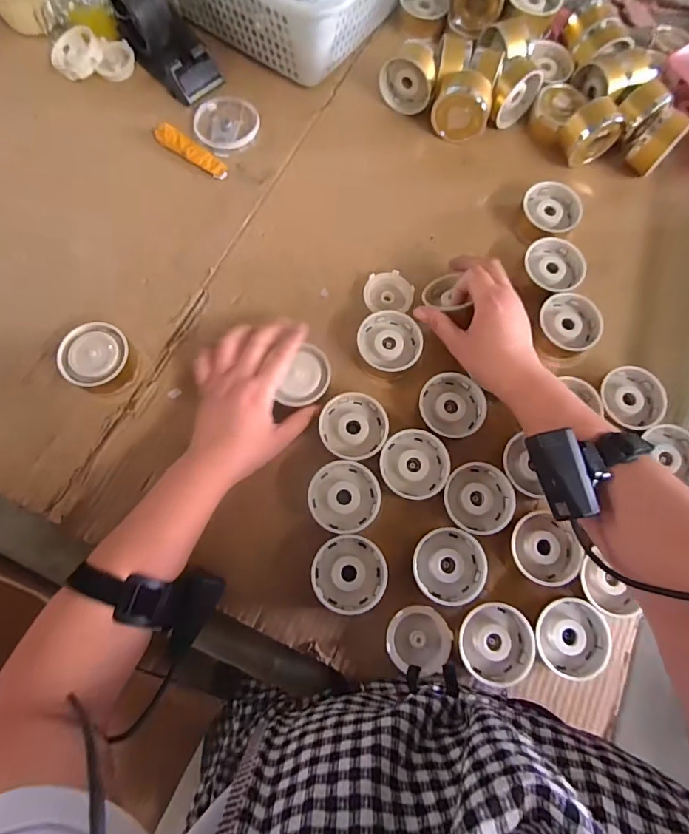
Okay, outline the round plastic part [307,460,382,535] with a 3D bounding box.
[{"bbox_3d":[0.000,0.077,0.443,0.066,0.017,0.066,1,74,-3],"label":"round plastic part"}]

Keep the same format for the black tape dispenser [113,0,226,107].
[{"bbox_3d":[-0.208,-0.451,0.553,0.069,0.063,0.140,-40,80,-12],"label":"black tape dispenser"}]

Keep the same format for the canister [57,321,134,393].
[{"bbox_3d":[-0.248,-0.060,0.464,0.063,0.034,0.065,1,74,-3],"label":"canister"}]

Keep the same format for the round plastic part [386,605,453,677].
[{"bbox_3d":[0.070,0.206,0.425,0.058,0.011,0.056,1,74,-3],"label":"round plastic part"}]

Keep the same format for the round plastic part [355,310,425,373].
[{"bbox_3d":[0.048,-0.080,0.495,0.066,0.023,0.064,1,74,-3],"label":"round plastic part"}]

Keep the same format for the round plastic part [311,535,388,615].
[{"bbox_3d":[0.005,0.146,0.428,0.066,0.023,0.067,1,74,-3],"label":"round plastic part"}]

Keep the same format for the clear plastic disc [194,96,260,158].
[{"bbox_3d":[-0.144,-0.360,0.562,0.075,0.006,0.074,1,74,-3],"label":"clear plastic disc"}]

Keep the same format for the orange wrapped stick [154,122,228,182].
[{"bbox_3d":[-0.185,-0.319,0.553,0.104,0.007,0.024,37,76,7],"label":"orange wrapped stick"}]

